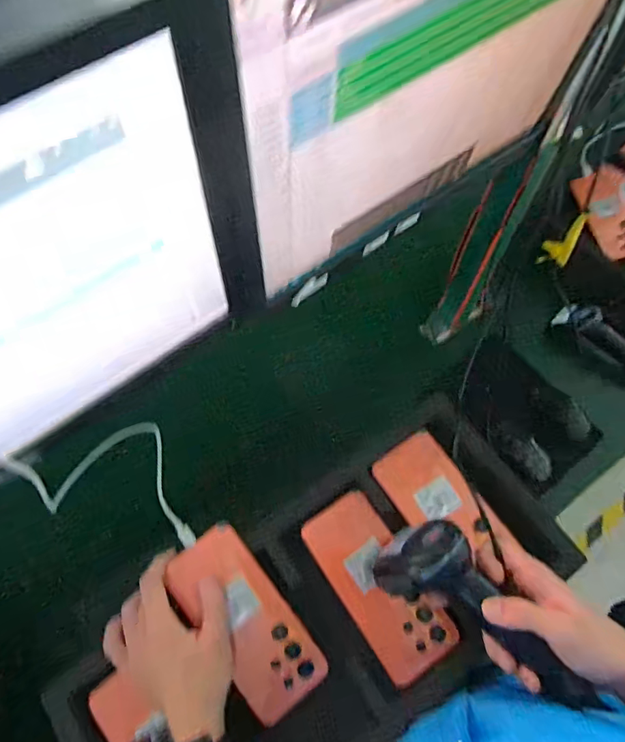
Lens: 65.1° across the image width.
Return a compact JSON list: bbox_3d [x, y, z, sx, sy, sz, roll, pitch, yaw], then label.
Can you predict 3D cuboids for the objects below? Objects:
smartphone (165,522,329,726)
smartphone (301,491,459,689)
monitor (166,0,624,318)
[{"bbox_3d":[-0.063,0.235,0.464,0.080,0.015,0.169,-34,80,-12],"label":"smartphone"},{"bbox_3d":[0.065,0.209,0.486,0.080,0.009,0.171,-33,70,-12],"label":"smartphone"},{"bbox_3d":[0.101,-0.201,0.349,0.393,0.299,0.052,-33,70,-11],"label":"monitor"}]

